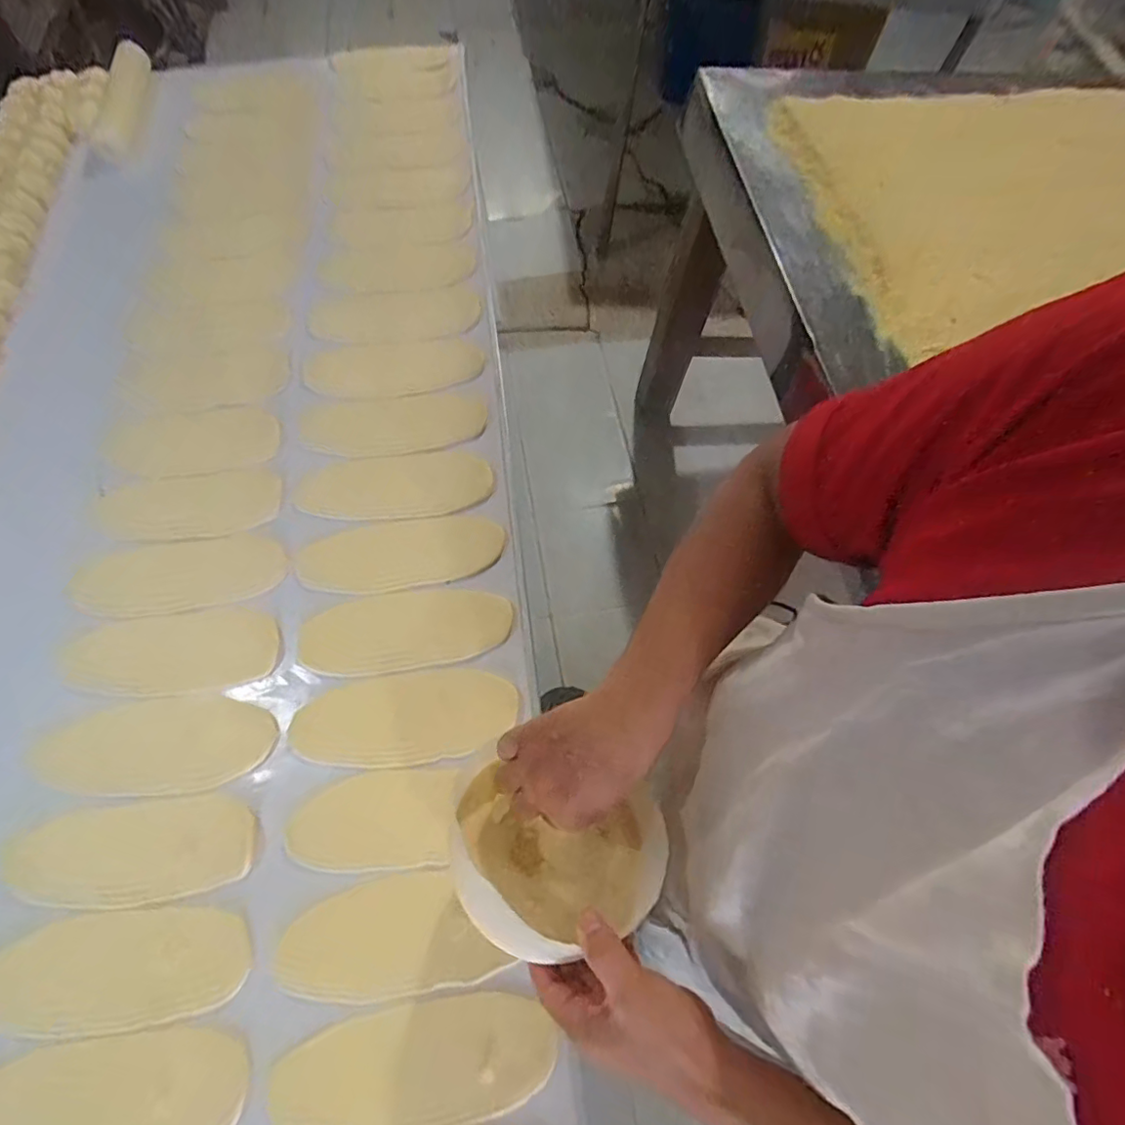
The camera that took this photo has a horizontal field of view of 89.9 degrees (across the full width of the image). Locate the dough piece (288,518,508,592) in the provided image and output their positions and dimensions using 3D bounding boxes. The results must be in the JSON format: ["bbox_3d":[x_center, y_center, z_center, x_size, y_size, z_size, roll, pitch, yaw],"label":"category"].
[{"bbox_3d":[-0.184,-0.010,0.644,0.229,0.015,0.077,-7,67,-5],"label":"dough piece"}]

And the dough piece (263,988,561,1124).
[{"bbox_3d":[-0.123,0.418,0.469,0.228,0.004,0.087,-7,67,-5],"label":"dough piece"}]

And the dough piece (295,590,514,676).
[{"bbox_3d":[-0.168,0.073,0.615,0.219,0.016,0.082,-8,67,-5],"label":"dough piece"}]

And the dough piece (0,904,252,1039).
[{"bbox_3d":[-0.385,0.353,0.488,0.215,0.004,0.086,-4,66,-4],"label":"dough piece"}]

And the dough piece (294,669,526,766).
[{"bbox_3d":[-0.163,0.162,0.588,0.225,0.016,0.091,-8,67,-5],"label":"dough piece"}]

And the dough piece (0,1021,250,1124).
[{"bbox_3d":[-0.374,0.435,0.453,0.225,0.004,0.087,-6,66,-5],"label":"dough piece"}]

